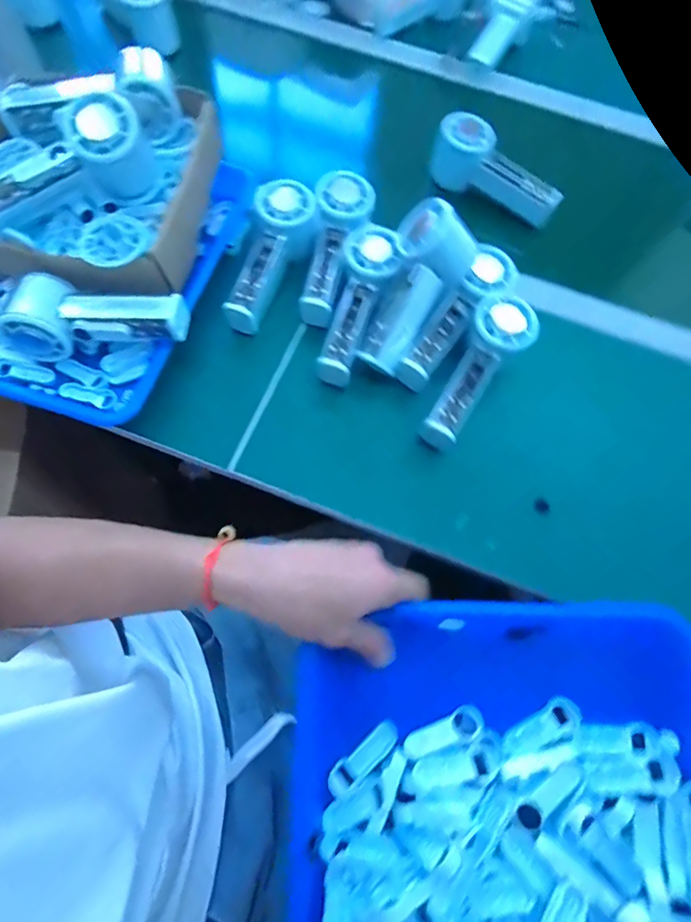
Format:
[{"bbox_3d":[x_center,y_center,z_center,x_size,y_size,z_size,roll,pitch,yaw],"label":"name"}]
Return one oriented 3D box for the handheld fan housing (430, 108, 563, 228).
[{"bbox_3d":[0.175,-0.333,0.516,0.154,0.047,0.051,38,72,12],"label":"handheld fan housing"}]

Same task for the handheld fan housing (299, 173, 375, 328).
[{"bbox_3d":[-0.012,-0.219,0.461,0.055,0.036,0.155,14,88,3],"label":"handheld fan housing"}]

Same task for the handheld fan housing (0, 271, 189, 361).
[{"bbox_3d":[-0.228,-0.130,0.414,0.160,0.046,0.060,3,68,-1],"label":"handheld fan housing"}]

